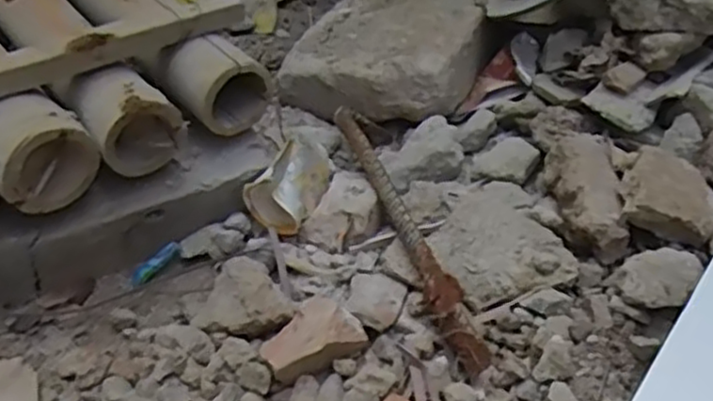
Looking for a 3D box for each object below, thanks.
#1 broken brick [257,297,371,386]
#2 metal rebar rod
[{"bbox_3d":[-0.035,0.109,0.560,0.077,0.031,0.047,-30,55,-26],"label":"broken brick"},{"bbox_3d":[0.044,0.016,0.624,0.031,0.019,0.306,-13,49,-14],"label":"metal rebar rod"}]

